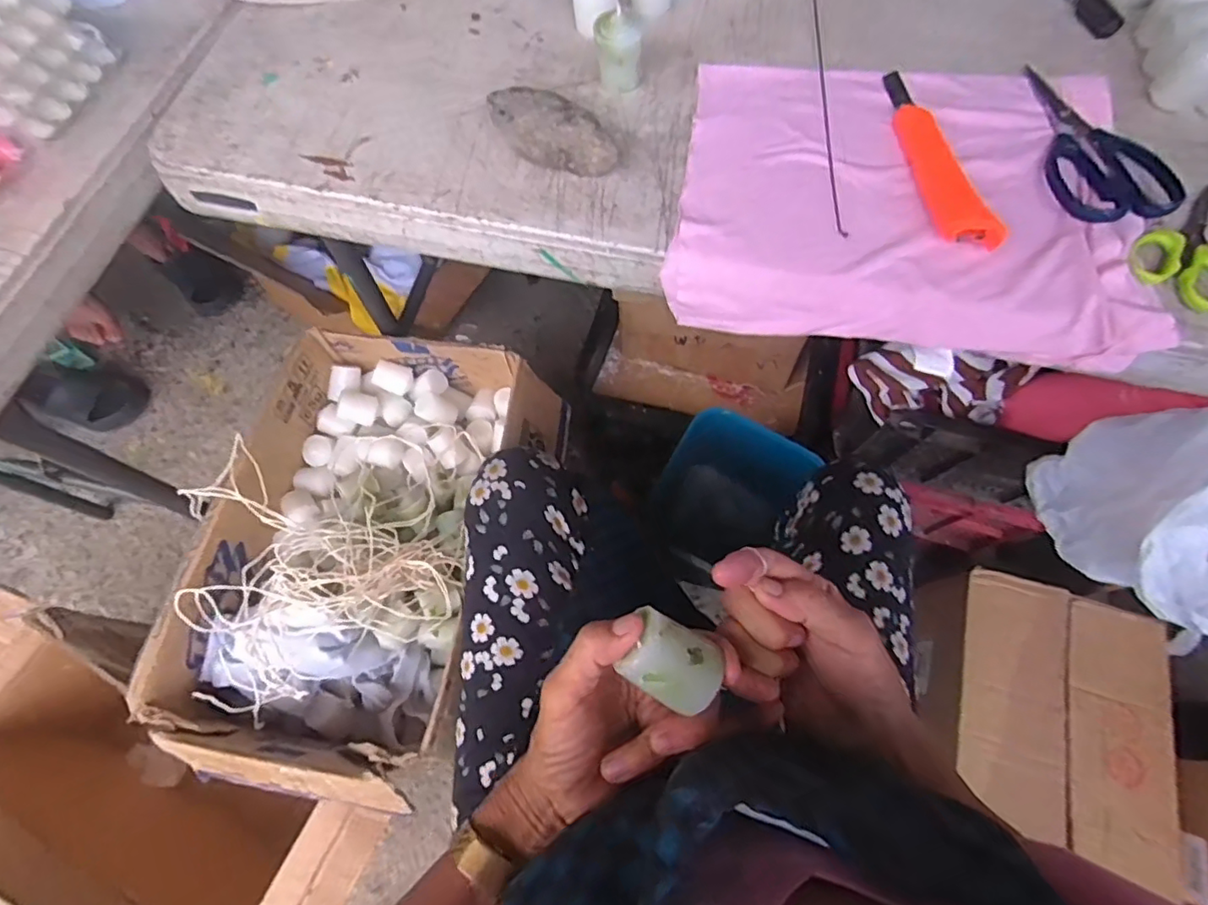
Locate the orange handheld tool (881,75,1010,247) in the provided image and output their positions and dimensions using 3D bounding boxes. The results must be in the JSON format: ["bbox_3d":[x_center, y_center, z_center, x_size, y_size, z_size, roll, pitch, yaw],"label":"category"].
[{"bbox_3d":[0.238,-0.224,0.425,0.032,0.020,0.184,-8,66,-2],"label":"orange handheld tool"}]

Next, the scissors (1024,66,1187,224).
[{"bbox_3d":[0.349,-0.236,0.430,0.078,0.016,0.162,-12,66,-4],"label":"scissors"}]

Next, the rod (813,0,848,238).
[{"bbox_3d":[0.176,-0.278,0.463,0.010,0.006,0.269,3,66,3],"label":"rod"}]

